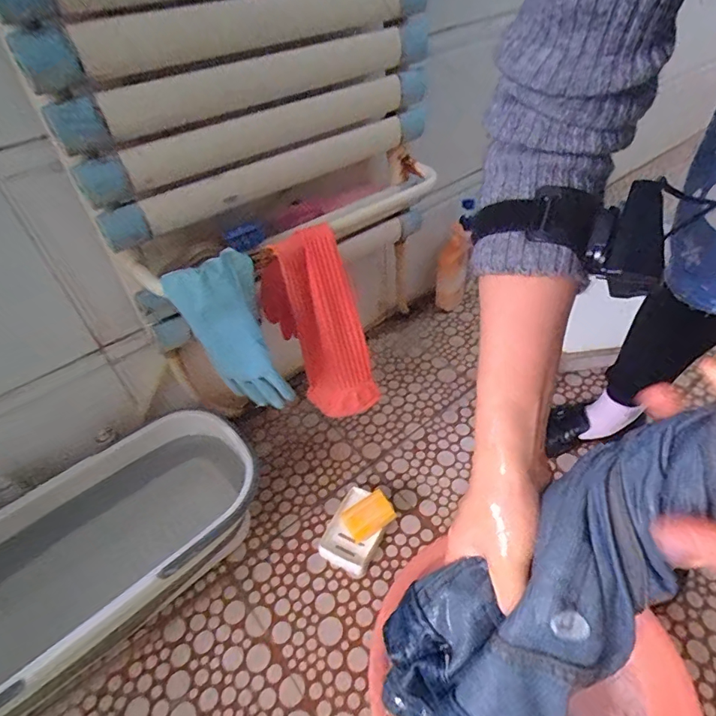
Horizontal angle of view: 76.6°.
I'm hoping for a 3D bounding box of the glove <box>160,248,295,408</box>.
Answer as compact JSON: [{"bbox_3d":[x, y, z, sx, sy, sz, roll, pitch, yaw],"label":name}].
[{"bbox_3d":[-0.168,-0.023,0.615,0.107,0.220,0.069,-23,47,-17],"label":"glove"}]

